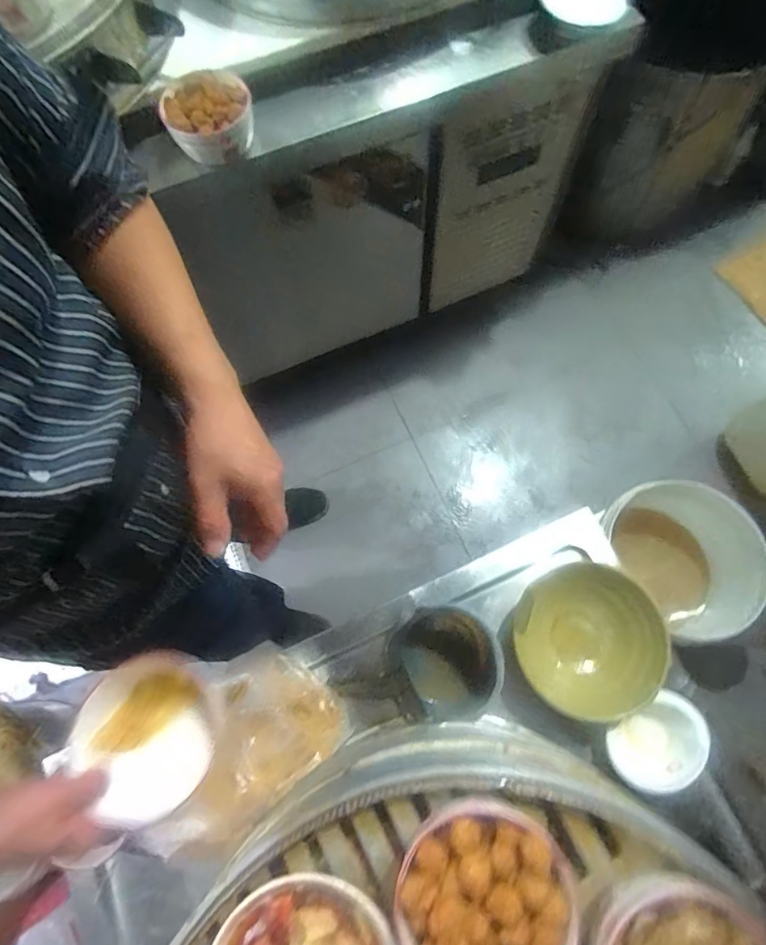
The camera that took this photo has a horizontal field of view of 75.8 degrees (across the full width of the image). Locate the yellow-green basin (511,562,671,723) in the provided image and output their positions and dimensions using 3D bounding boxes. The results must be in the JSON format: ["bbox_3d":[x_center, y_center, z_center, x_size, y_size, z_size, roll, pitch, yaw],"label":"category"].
[{"bbox_3d":[0.291,0.236,0.706,0.200,0.088,0.209,0,70,1],"label":"yellow-green basin"}]

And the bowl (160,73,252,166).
[{"bbox_3d":[-0.259,-0.529,0.743,0.125,0.070,0.117,3,70,2],"label":"bowl"}]

